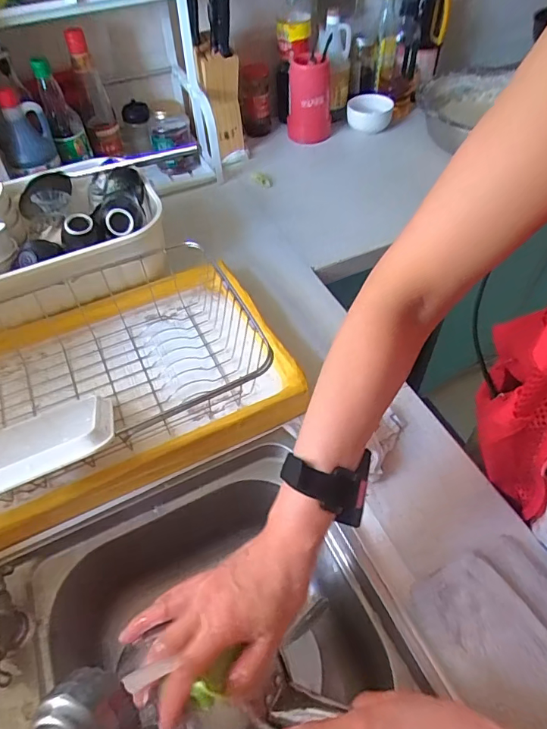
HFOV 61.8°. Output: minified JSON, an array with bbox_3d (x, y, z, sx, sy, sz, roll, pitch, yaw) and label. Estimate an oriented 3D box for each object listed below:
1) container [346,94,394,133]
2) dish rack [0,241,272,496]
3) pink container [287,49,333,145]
[{"bbox_3d":[0.231,-0.597,1.090,0.100,0.061,0.096,-1,52,1],"label":"container"},{"bbox_3d":[-0.224,-0.012,0.580,0.396,0.128,0.341,-27,55,-18],"label":"dish rack"},{"bbox_3d":[0.085,-0.610,1.046,0.098,0.155,0.095,2,52,4],"label":"pink container"}]

